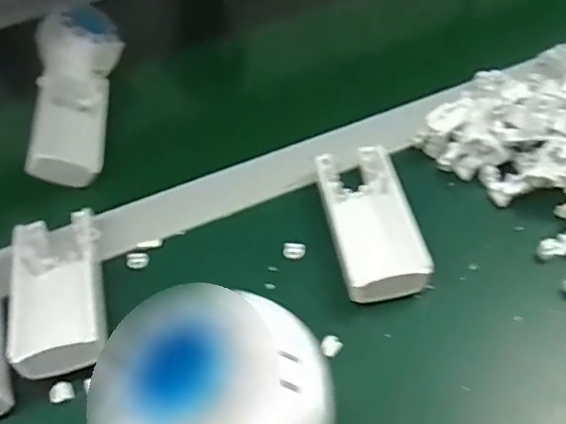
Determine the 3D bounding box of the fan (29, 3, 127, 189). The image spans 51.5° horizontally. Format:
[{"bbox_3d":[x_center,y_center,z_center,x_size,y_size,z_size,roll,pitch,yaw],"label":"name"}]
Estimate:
[{"bbox_3d":[-0.164,-0.096,0.458,0.056,0.041,0.166,-8,51,0],"label":"fan"}]

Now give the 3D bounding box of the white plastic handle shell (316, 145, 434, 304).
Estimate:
[{"bbox_3d":[0.053,0.002,0.365,0.050,0.025,0.111,-9,51,-1],"label":"white plastic handle shell"}]

